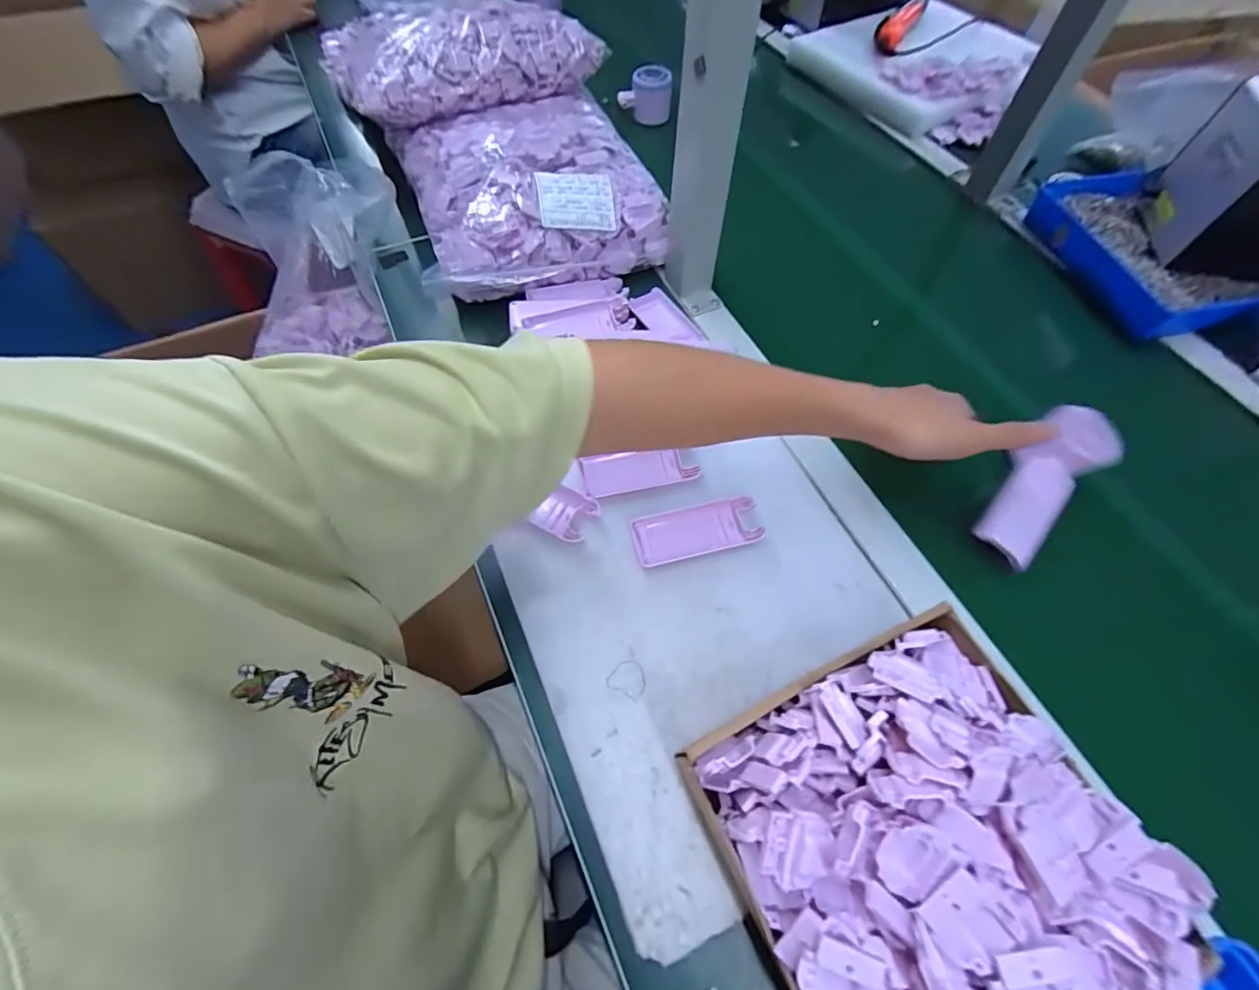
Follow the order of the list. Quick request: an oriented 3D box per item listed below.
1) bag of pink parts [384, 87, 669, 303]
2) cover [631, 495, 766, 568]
[{"bbox_3d":[-0.116,-0.347,0.615,0.255,0.105,0.250,-19,63,-11],"label":"bag of pink parts"},{"bbox_3d":[0.056,0.029,0.443,0.105,0.012,0.043,-13,62,-7],"label":"cover"}]

